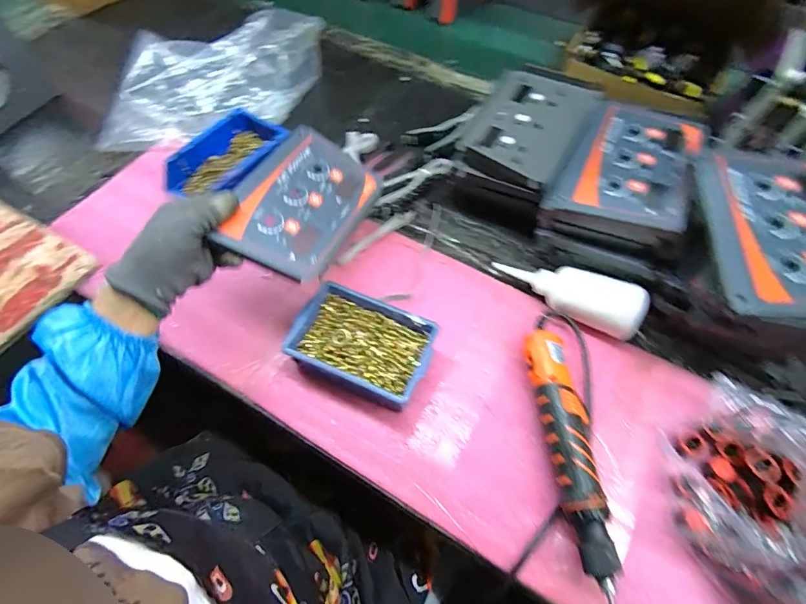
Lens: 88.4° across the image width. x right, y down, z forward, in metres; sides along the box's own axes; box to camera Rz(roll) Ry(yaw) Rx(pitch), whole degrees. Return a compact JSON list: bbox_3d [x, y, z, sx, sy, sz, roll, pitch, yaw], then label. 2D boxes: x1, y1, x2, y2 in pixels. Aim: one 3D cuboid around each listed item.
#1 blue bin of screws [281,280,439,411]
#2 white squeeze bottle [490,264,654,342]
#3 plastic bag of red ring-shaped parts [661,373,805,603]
[{"bbox_3d":[-0.043,0.050,0.458,0.147,0.053,0.107,16,62,9],"label":"blue bin of screws"},{"bbox_3d":[0.192,-0.013,0.494,0.171,0.055,0.055,23,62,14],"label":"white squeeze bottle"},{"bbox_3d":[0.338,0.190,0.349,0.164,0.089,0.209,-32,64,-17],"label":"plastic bag of red ring-shaped parts"}]

